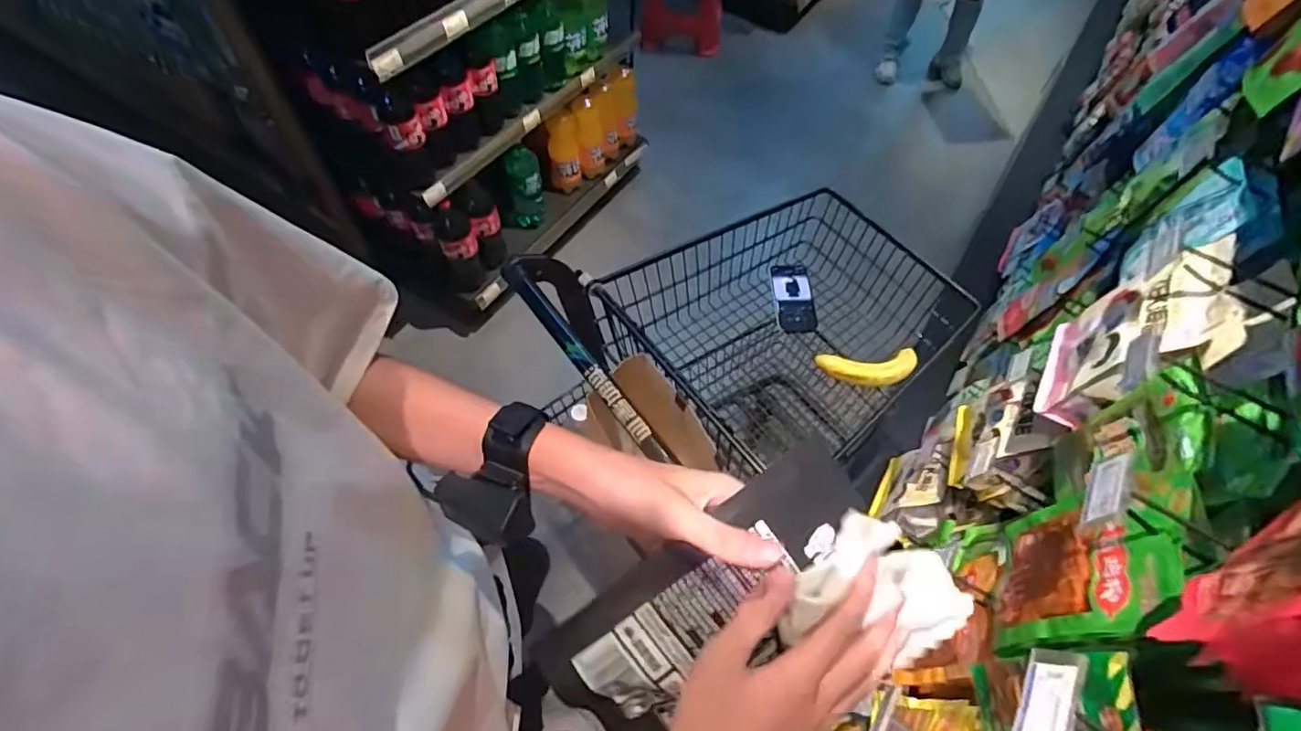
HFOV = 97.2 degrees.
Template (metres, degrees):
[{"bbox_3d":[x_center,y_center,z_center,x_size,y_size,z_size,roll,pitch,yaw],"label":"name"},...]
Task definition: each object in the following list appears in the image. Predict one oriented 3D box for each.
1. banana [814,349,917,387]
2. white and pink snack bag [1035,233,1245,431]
[{"bbox_3d":[0.394,0.006,1.029,0.183,0.031,0.066,-2,59,-4],"label":"banana"},{"bbox_3d":[0.640,-0.033,0.765,0.085,0.239,0.173,33,63,16],"label":"white and pink snack bag"}]

